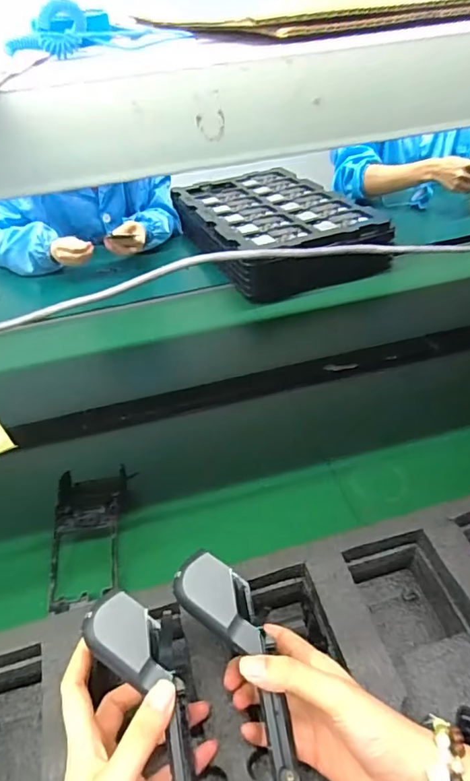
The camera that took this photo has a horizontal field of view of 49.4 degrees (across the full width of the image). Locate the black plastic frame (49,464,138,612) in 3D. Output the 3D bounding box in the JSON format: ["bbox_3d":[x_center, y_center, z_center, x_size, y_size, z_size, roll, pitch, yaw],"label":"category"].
[{"bbox_3d":[-0.162,0.158,0.581,0.084,0.028,0.160,-9,39,-4],"label":"black plastic frame"}]

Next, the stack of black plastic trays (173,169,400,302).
[{"bbox_3d":[0.074,-0.394,1.180,0.331,0.086,0.561,-16,40,-12],"label":"stack of black plastic trays"}]

